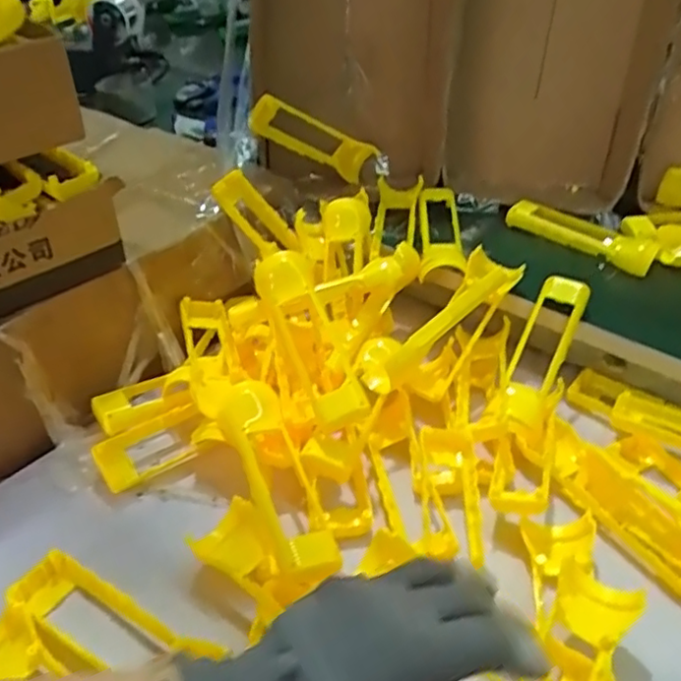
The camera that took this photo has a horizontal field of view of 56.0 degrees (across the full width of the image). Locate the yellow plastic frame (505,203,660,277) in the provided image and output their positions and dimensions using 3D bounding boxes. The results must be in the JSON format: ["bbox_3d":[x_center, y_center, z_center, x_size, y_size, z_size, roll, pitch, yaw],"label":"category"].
[{"bbox_3d":[0.262,-0.115,0.705,0.163,0.032,0.035,32,46,33],"label":"yellow plastic frame"}]

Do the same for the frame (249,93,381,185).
[{"bbox_3d":[-0.033,-0.236,0.754,0.174,0.048,0.026,14,26,-38],"label":"frame"}]

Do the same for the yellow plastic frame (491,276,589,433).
[{"bbox_3d":[0.181,0.008,0.573,0.042,0.021,0.159,20,68,21],"label":"yellow plastic frame"}]

